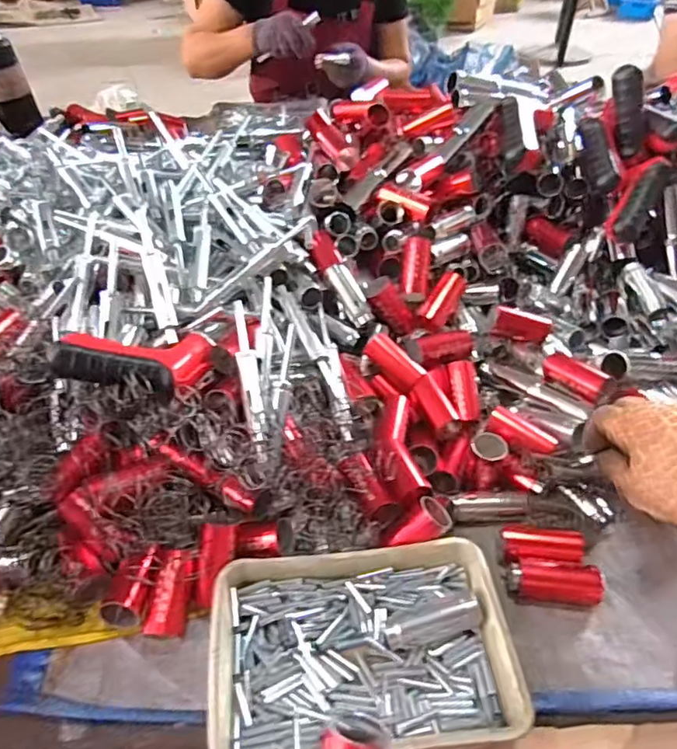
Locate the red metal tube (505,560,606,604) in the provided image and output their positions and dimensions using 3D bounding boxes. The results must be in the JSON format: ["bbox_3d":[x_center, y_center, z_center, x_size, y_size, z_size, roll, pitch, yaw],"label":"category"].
[{"bbox_3d":[0.169,0.163,0.451,0.068,0.028,0.027,4,44,5],"label":"red metal tube"}]

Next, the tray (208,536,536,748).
[{"bbox_3d":[0.016,0.192,0.410,0.201,0.039,0.139,-4,44,-4],"label":"tray"}]

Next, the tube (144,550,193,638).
[{"bbox_3d":[-0.126,0.166,0.438,0.023,0.023,0.061,2,60,2],"label":"tube"}]

